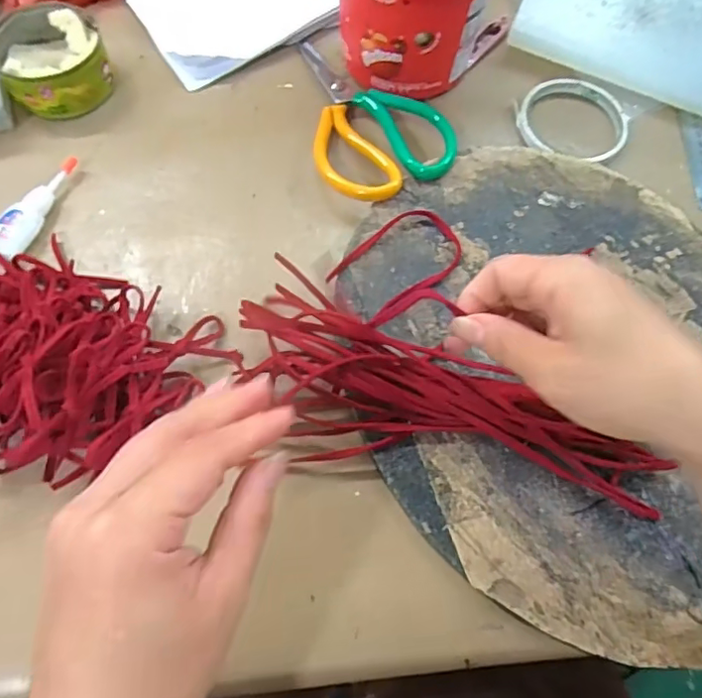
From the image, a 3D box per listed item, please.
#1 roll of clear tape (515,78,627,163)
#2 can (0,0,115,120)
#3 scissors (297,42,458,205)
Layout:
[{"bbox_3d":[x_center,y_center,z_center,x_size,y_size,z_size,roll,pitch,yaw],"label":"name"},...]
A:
[{"bbox_3d":[0.181,-0.186,0.453,0.091,0.011,0.084,0,67,0],"label":"roll of clear tape"},{"bbox_3d":[-0.236,-0.229,0.449,0.079,0.050,0.089,-20,68,-8],"label":"can"},{"bbox_3d":[0.006,-0.191,0.441,0.099,0.024,0.170,-23,68,-9],"label":"scissors"}]

